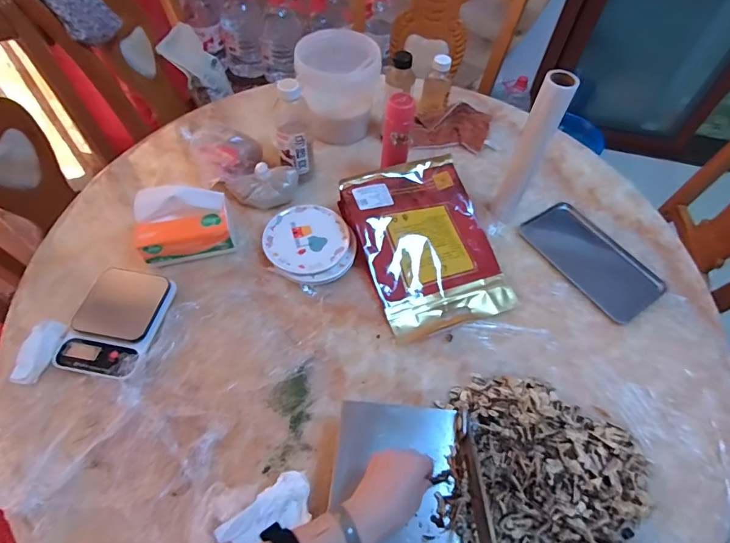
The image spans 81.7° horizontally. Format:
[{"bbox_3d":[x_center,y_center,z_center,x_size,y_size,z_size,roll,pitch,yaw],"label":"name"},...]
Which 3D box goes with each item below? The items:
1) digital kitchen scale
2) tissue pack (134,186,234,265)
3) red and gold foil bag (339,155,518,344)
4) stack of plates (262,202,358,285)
[{"bbox_3d":[-0.397,0.078,0.680,0.126,0.027,0.178,13,63,0],"label":"digital kitchen scale"},{"bbox_3d":[-0.319,-0.083,0.737,0.155,0.131,0.062,-14,60,-11],"label":"tissue pack"},{"bbox_3d":[0.113,-0.060,0.783,0.245,0.069,0.320,-15,60,-12],"label":"red and gold foil bag"},{"bbox_3d":[-0.109,-0.057,0.797,0.153,0.021,0.186,-35,66,-21],"label":"stack of plates"}]

